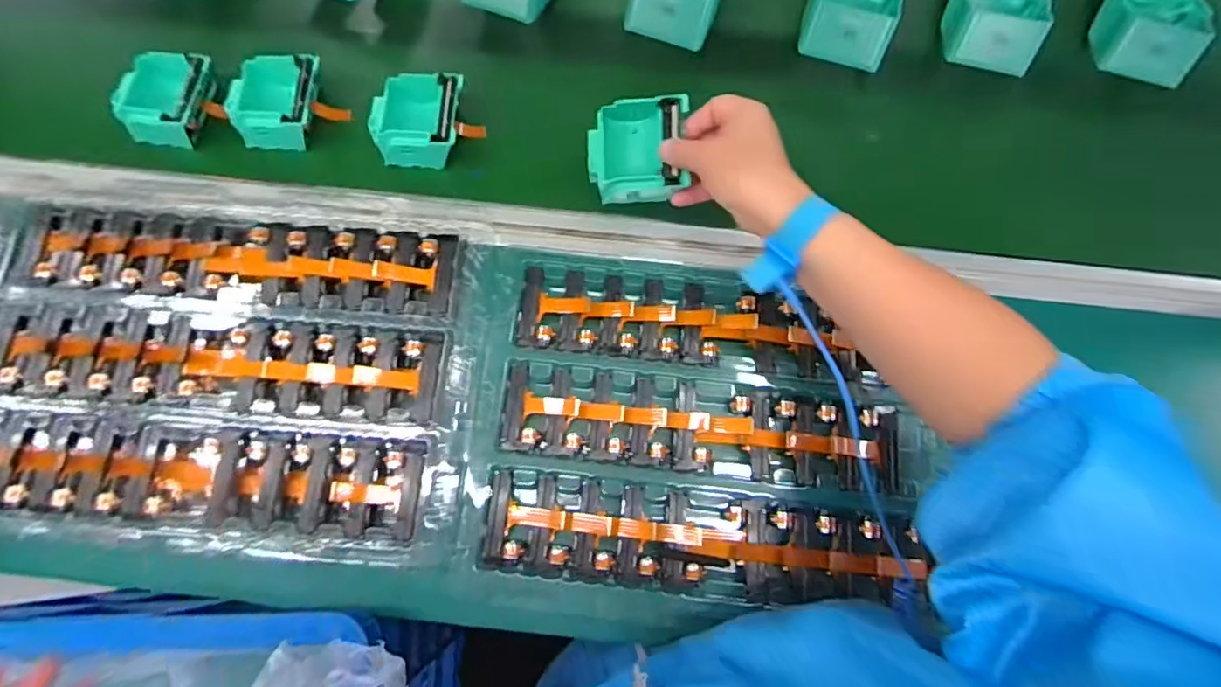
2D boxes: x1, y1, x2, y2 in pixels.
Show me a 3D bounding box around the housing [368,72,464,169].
[{"bbox_3d":[-0.173,-0.195,0.494,0.077,0.046,0.084,3,74,-1],"label":"housing"}]

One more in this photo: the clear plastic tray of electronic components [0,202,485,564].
[{"bbox_3d":[-0.298,0.023,0.409,0.385,0.027,0.247,3,74,0],"label":"clear plastic tray of electronic components"}]

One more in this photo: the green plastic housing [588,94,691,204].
[{"bbox_3d":[0.023,-0.157,0.456,0.075,0.046,0.077,1,96,7],"label":"green plastic housing"}]

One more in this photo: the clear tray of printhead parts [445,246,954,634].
[{"bbox_3d":[0.061,0.063,0.418,0.344,0.022,0.267,7,72,0],"label":"clear tray of printhead parts"}]

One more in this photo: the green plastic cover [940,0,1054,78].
[{"bbox_3d":[0.385,-0.357,0.551,0.092,0.047,0.197,18,75,4],"label":"green plastic cover"}]

